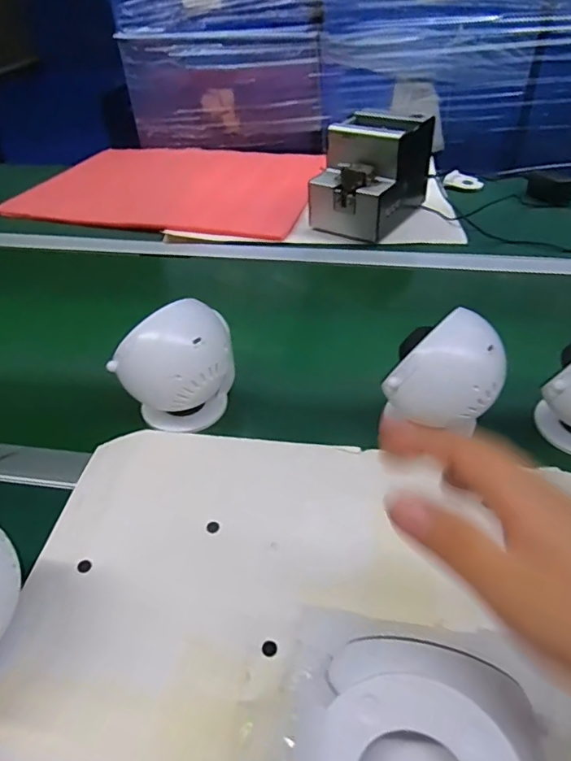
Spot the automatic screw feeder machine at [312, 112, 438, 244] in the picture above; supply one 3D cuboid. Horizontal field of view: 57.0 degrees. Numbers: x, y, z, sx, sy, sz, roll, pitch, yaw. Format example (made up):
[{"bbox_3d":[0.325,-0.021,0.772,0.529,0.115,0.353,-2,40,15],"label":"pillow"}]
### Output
[{"bbox_3d":[0.139,-0.335,0.848,0.131,0.145,0.183,22,42,24],"label":"automatic screw feeder machine"}]

